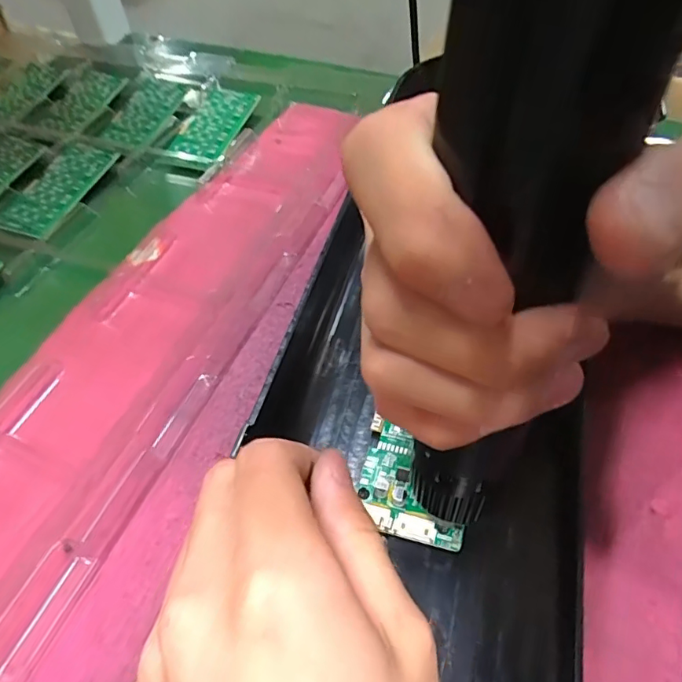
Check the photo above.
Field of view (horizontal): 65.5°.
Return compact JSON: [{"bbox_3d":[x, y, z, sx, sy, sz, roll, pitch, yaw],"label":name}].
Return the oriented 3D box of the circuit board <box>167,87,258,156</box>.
[{"bbox_3d":[-0.105,-0.185,0.445,0.052,0.010,0.085,16,53,9],"label":"circuit board"}]

